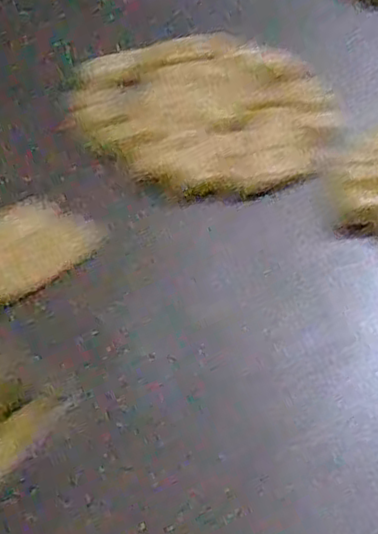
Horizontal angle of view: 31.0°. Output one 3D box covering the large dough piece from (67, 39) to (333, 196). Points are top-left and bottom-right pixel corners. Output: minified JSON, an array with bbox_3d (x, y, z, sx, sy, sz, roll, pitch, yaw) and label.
[{"bbox_3d":[0.018,-0.206,0.860,0.314,0.026,0.278,1,55,-1],"label":"large dough piece"}]

